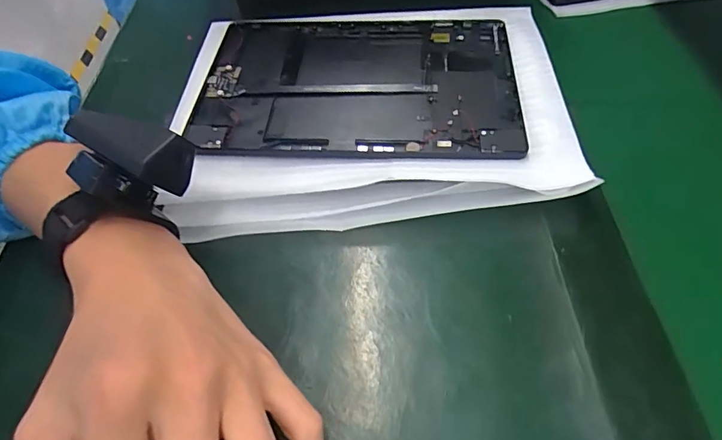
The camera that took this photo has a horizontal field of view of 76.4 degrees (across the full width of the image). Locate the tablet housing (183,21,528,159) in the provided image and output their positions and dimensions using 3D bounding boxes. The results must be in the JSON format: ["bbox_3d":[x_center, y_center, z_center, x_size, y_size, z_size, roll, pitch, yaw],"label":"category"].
[{"bbox_3d":[-0.004,-0.109,0.349,0.234,0.016,0.157,2,52,-1],"label":"tablet housing"}]

